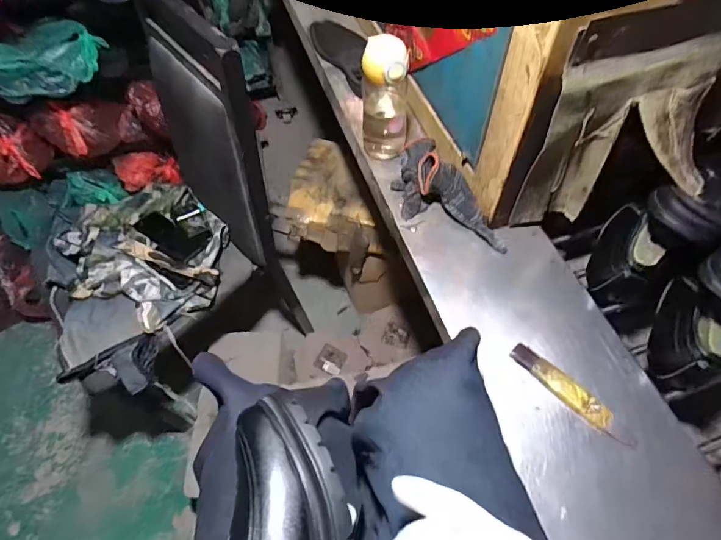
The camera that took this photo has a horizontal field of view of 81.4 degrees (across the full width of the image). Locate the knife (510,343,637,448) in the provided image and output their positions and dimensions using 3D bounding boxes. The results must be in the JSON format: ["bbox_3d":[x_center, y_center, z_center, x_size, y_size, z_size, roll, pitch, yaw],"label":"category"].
[{"bbox_3d":[0.260,0.153,0.516,0.030,0.021,0.162,-40,64,-20],"label":"knife"}]

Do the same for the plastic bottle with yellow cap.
[{"bbox_3d":[0.039,-0.267,0.678,0.070,0.196,0.075,0,58,3],"label":"plastic bottle with yellow cap"}]

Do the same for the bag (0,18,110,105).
[{"bbox_3d":[-0.829,-0.573,1.108,0.257,0.137,0.207,-13,59,-5],"label":"bag"}]

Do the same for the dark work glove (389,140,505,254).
[{"bbox_3d":[0.120,-0.120,0.660,0.105,0.061,0.247,-22,60,-10],"label":"dark work glove"}]

